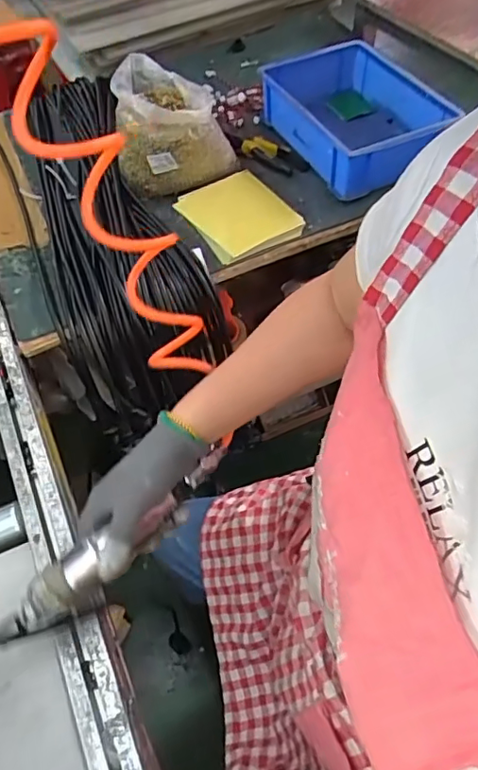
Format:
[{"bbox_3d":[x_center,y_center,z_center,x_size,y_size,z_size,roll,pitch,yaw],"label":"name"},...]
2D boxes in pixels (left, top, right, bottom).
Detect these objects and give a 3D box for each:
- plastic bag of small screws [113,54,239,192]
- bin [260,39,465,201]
[{"bbox_3d":[-0.098,-0.397,0.852,0.175,0.144,0.161,-8,55,-2],"label":"plastic bag of small screws"},{"bbox_3d":[0.191,-0.448,0.906,0.222,0.081,0.321,-25,57,-14],"label":"bin"}]

